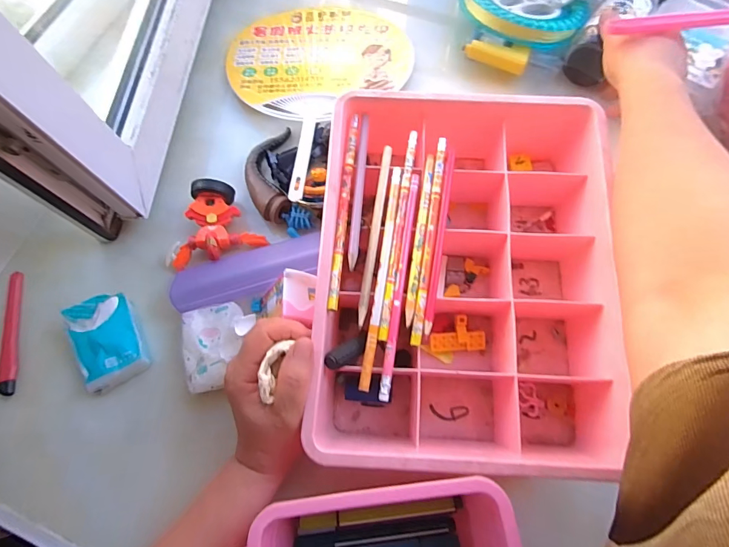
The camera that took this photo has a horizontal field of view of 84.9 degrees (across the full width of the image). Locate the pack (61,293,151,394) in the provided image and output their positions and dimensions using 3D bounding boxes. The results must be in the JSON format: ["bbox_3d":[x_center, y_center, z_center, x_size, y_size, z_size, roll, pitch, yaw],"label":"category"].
[{"bbox_3d":[-0.233,0.060,0.361,0.056,0.021,0.083,-22,72,-6],"label":"pack"}]

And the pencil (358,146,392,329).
[{"bbox_3d":[0.009,-0.037,0.330,0.008,0.005,0.160,8,73,4],"label":"pencil"}]

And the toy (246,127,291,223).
[{"bbox_3d":[-0.101,-0.106,0.426,0.047,0.020,0.118,-10,59,-1],"label":"toy"}]

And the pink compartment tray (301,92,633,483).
[{"bbox_3d":[0.084,-0.001,0.348,0.231,0.088,0.304,2,73,3],"label":"pink compartment tray"}]

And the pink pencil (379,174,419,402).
[{"bbox_3d":[0.029,0.004,0.317,0.008,0.004,0.186,8,73,4],"label":"pink pencil"}]

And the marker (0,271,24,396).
[{"bbox_3d":[-0.334,0.053,0.375,0.014,0.008,0.119,-14,71,-3],"label":"marker"}]

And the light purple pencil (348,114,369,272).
[{"bbox_3d":[-0.004,-0.075,0.339,0.008,0.011,0.153,4,73,3],"label":"light purple pencil"}]

